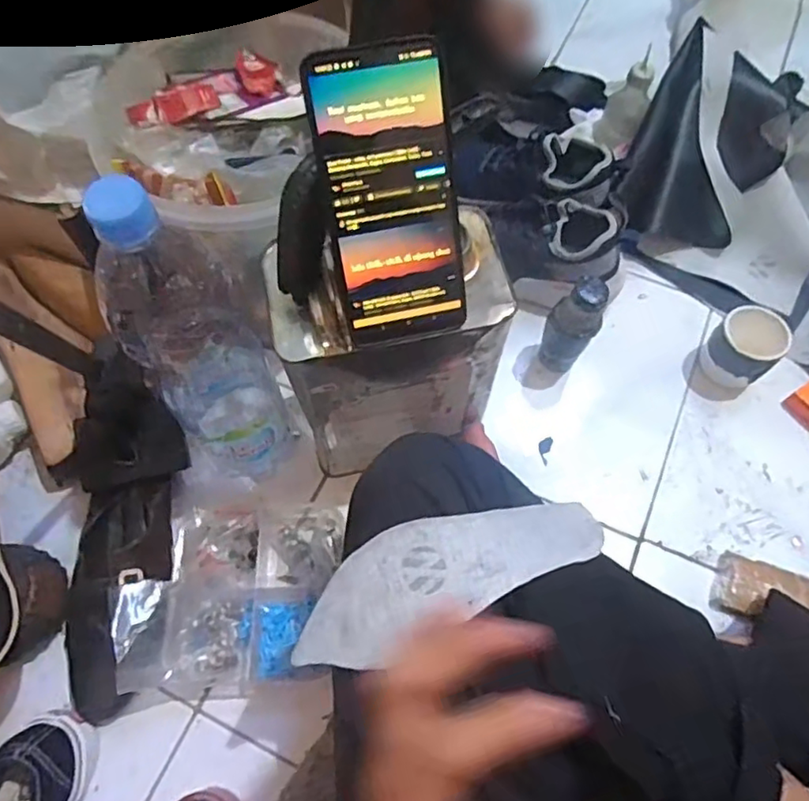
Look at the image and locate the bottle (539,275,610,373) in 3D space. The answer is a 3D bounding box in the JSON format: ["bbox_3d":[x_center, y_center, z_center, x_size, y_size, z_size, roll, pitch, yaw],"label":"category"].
[{"bbox_3d":[0.166,-0.072,0.606,0.048,0.118,0.042,30,68,13],"label":"bottle"}]

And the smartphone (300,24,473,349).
[{"bbox_3d":[-0.007,-0.115,0.361,0.077,0.168,0.008,-13,29,-7],"label":"smartphone"}]

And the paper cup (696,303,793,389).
[{"bbox_3d":[0.347,-0.052,0.623,0.065,0.068,0.066,-39,71,-17],"label":"paper cup"}]

